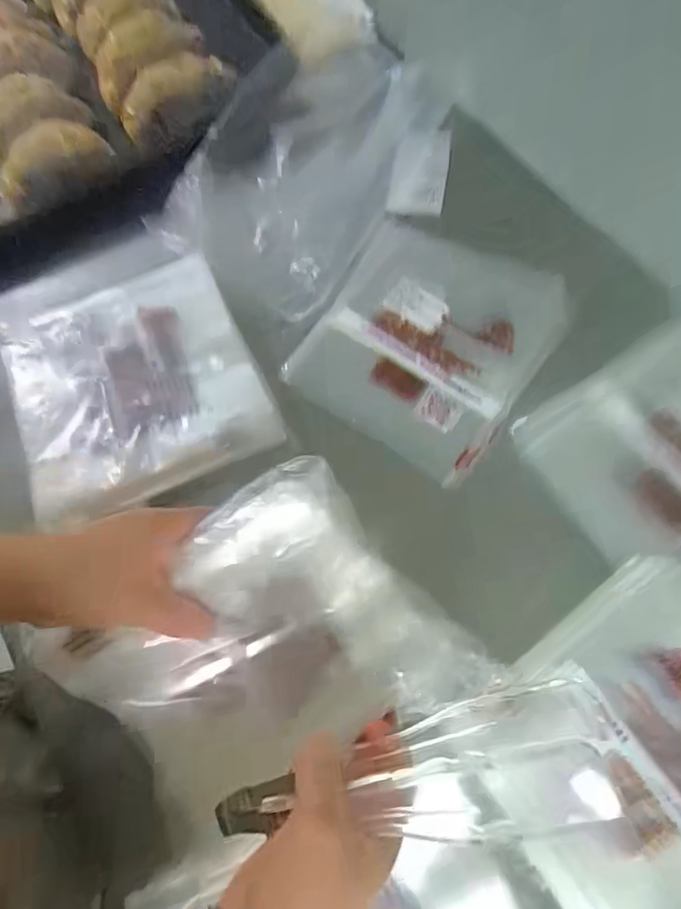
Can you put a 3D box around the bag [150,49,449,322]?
[{"bbox_3d":[-0.033,-0.292,0.481,0.193,0.050,0.310,28,76,13],"label":"bag"}]

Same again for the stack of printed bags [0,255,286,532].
[{"bbox_3d":[-0.169,-0.058,0.408,0.185,0.021,0.197,-26,72,-4],"label":"stack of printed bags"}]

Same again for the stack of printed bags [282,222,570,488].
[{"bbox_3d":[0.080,-0.108,0.429,0.180,0.017,0.220,32,77,14],"label":"stack of printed bags"}]

